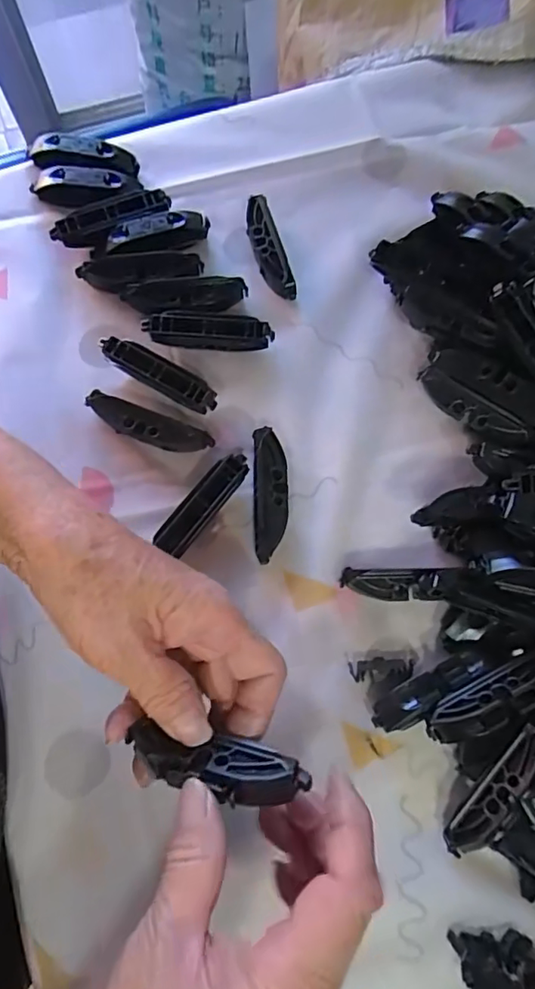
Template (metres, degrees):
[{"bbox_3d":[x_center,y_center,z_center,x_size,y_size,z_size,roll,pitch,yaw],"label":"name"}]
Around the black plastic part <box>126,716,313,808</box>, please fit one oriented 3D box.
[{"bbox_3d":[-0.022,0.114,0.222,0.077,0.012,0.022,5,74,12],"label":"black plastic part"}]

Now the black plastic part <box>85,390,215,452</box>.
[{"bbox_3d":[-0.074,-0.041,0.330,0.081,0.018,0.018,21,76,6],"label":"black plastic part"}]

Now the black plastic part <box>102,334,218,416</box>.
[{"bbox_3d":[-0.068,-0.074,0.337,0.078,0.020,0.018,30,77,8],"label":"black plastic part"}]

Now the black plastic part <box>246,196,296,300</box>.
[{"bbox_3d":[0.000,-0.167,0.361,0.018,0.015,0.074,-16,75,-4],"label":"black plastic part"}]

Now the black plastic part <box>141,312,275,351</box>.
[{"bbox_3d":[-0.038,-0.106,0.345,0.080,0.018,0.018,4,75,1],"label":"black plastic part"}]

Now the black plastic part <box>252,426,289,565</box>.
[{"bbox_3d":[0.002,0.000,0.320,0.020,0.014,0.079,-1,75,0],"label":"black plastic part"}]

